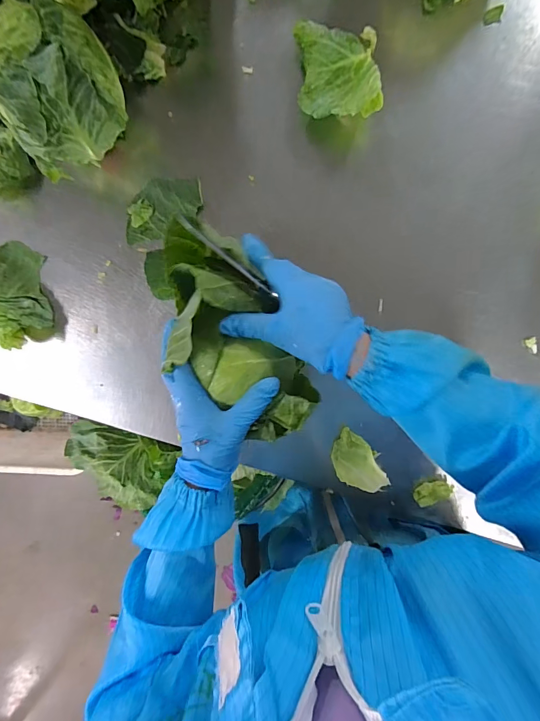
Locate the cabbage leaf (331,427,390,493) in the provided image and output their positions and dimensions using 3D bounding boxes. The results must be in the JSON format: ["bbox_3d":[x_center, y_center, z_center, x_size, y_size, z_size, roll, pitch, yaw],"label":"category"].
[{"bbox_3d":[0.112,0.132,0.474,0.081,0.012,0.055,40,96,0],"label":"cabbage leaf"}]

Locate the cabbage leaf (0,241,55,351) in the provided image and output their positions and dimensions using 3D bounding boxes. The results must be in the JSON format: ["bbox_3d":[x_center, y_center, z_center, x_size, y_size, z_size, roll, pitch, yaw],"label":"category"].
[{"bbox_3d":[-0.336,-0.098,0.474,0.093,0.052,0.149,-43,91,6],"label":"cabbage leaf"}]

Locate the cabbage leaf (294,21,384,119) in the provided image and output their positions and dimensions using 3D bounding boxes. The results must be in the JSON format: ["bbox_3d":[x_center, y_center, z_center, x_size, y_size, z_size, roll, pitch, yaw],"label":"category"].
[{"bbox_3d":[0.077,-0.333,0.428,0.095,0.046,0.113,-1,94,4],"label":"cabbage leaf"}]

